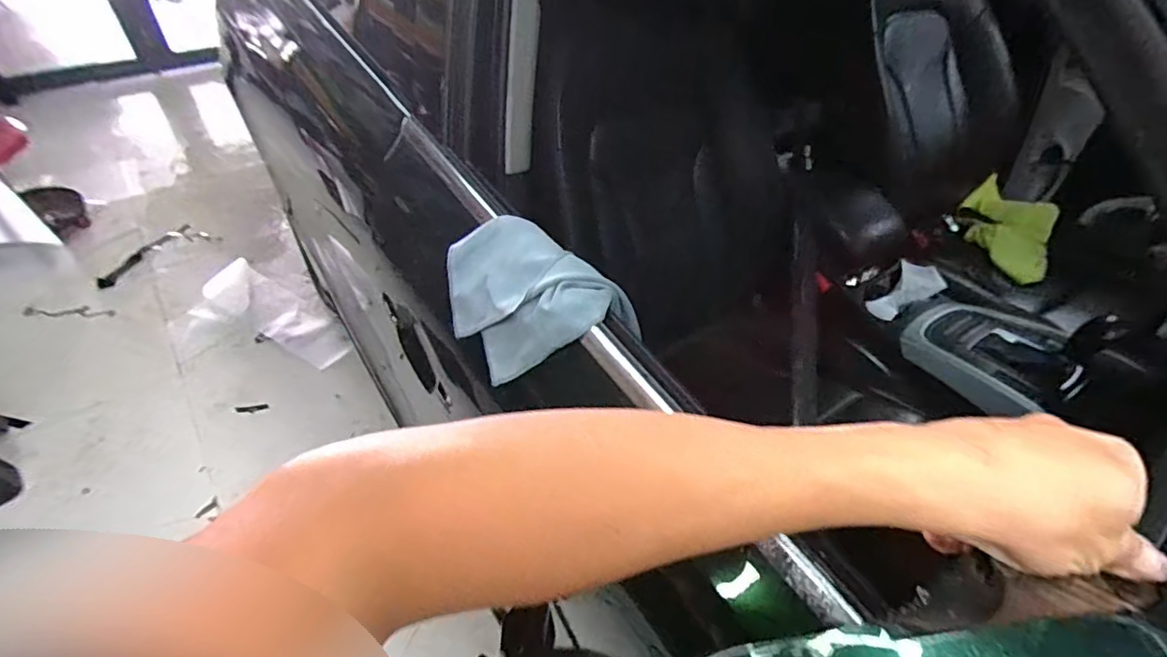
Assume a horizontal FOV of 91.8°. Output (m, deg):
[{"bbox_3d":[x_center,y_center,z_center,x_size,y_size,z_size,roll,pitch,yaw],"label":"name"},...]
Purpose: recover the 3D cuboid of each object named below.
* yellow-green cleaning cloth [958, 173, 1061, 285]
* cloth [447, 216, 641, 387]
[{"bbox_3d":[1.013,-0.230,1.358,0.192,0.074,0.320,26,50,19],"label":"yellow-green cleaning cloth"},{"bbox_3d":[-0.063,-0.031,0.553,0.191,0.091,0.118,33,53,25],"label":"cloth"}]

